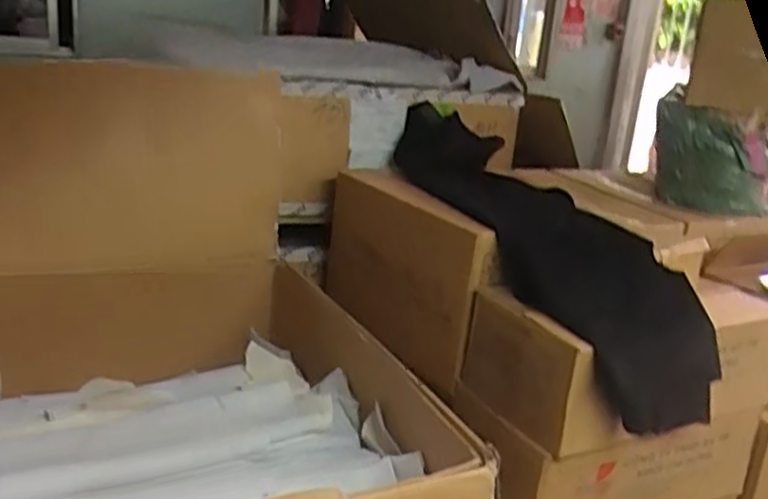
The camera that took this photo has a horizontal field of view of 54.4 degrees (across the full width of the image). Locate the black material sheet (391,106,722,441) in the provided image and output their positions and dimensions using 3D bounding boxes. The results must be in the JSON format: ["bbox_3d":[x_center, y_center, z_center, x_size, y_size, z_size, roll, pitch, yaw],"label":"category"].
[{"bbox_3d":[0.356,-0.046,1.918,0.372,0.229,1.216,-2,35,-27],"label":"black material sheet"}]

